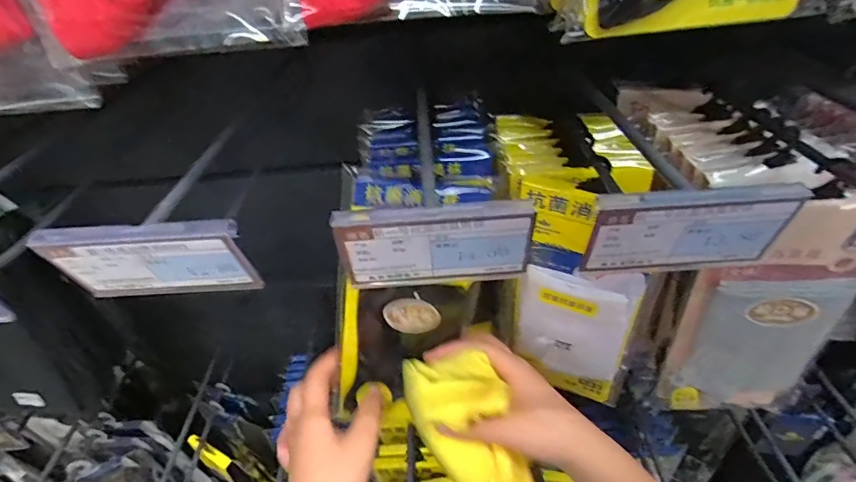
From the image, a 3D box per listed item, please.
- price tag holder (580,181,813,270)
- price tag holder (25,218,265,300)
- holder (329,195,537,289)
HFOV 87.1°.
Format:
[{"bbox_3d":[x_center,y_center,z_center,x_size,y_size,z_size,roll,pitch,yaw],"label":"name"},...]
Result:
[{"bbox_3d":[0.105,-0.004,0.183,0.076,0.044,0.006,-5,41,2],"label":"price tag holder"},{"bbox_3d":[-0.117,0.009,0.193,0.079,0.045,0.008,-5,41,2],"label":"price tag holder"},{"bbox_3d":[0.003,0.002,0.187,0.078,0.044,0.006,-5,41,3],"label":"holder"}]

